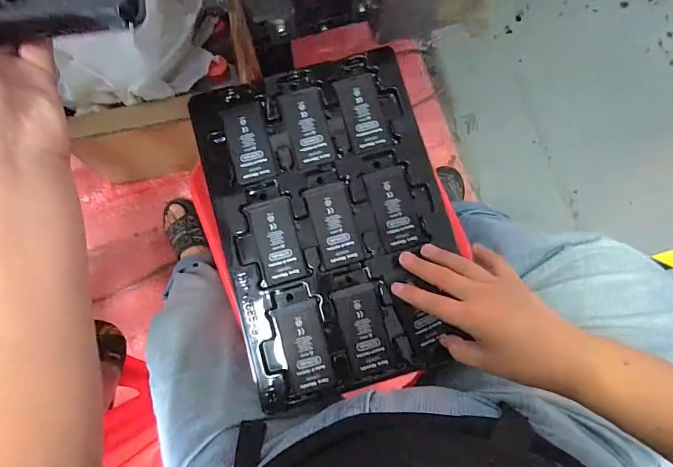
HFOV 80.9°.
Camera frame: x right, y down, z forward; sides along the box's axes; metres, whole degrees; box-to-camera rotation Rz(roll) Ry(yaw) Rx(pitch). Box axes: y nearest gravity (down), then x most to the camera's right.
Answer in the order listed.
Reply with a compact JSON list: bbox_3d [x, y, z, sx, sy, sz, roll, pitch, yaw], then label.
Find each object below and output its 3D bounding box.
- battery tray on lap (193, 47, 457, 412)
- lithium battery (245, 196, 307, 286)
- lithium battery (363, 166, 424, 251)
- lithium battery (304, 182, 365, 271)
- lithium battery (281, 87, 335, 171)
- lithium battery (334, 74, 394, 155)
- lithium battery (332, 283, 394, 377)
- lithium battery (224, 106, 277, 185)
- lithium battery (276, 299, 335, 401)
[{"bbox_3d":[-0.002,-0.015,0.400,0.226,0.023,0.322,-17,83,1],"label":"battery tray on lap"},{"bbox_3d":[-0.059,0.006,0.399,0.042,0.007,0.084,-16,82,-4],"label":"lithium battery"},{"bbox_3d":[0.059,-0.026,0.405,0.042,0.004,0.081,-14,82,-3],"label":"lithium battery"},{"bbox_3d":[-0.002,-0.008,0.403,0.044,0.006,0.083,-12,82,-3],"label":"lithium battery"},{"bbox_3d":[-0.029,-0.111,0.416,0.040,0.004,0.085,-13,82,-3],"label":"lithium battery"},{"bbox_3d":[0.030,-0.126,0.419,0.043,0.005,0.085,-14,82,-3],"label":"lithium battery"},{"bbox_3d":[0.026,0.093,0.387,0.042,0.004,0.082,-14,82,-3],"label":"lithium battery"},{"bbox_3d":[-0.090,-0.092,0.412,0.039,0.007,0.081,-14,82,-3],"label":"lithium battery"},{"bbox_3d":[-0.030,0.112,0.382,0.042,0.006,0.089,-11,82,-3],"label":"lithium battery"}]

